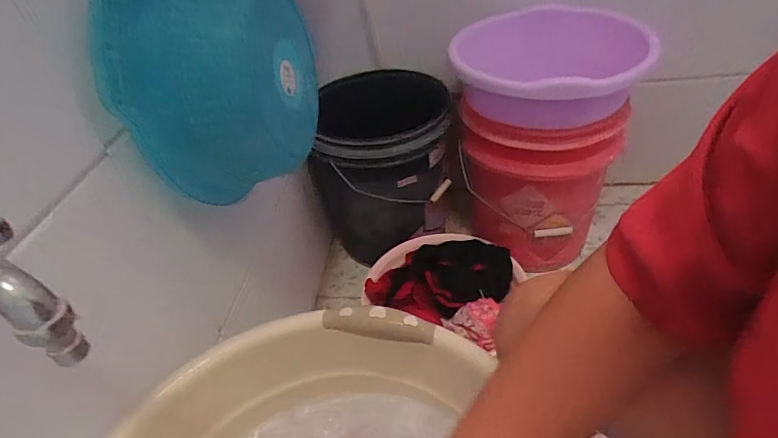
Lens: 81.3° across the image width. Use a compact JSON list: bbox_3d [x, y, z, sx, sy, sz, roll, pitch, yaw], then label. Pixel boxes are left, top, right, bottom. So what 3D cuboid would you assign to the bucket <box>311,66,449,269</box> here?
[{"bbox_3d":[0.003,-0.123,1.040,0.283,0.326,0.331,-4,41,6],"label":"bucket"}]

